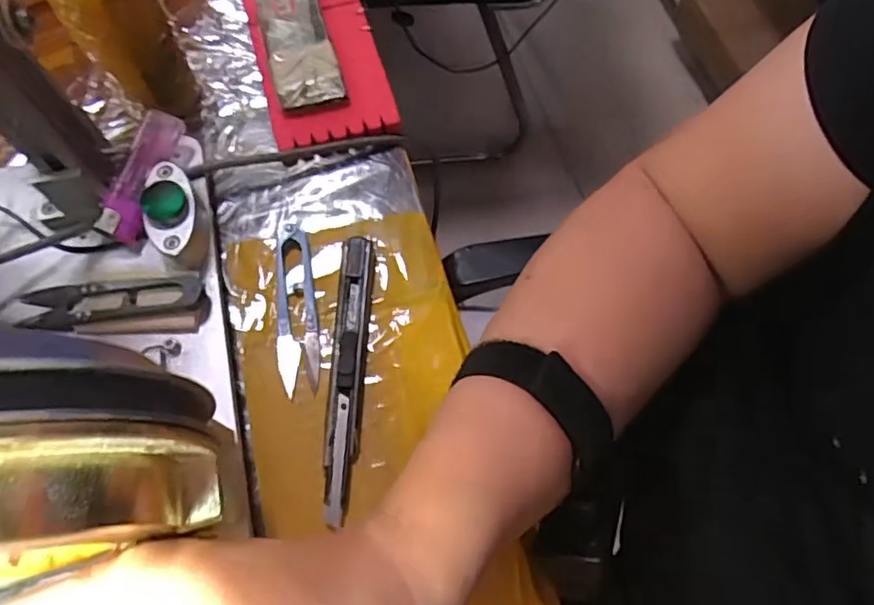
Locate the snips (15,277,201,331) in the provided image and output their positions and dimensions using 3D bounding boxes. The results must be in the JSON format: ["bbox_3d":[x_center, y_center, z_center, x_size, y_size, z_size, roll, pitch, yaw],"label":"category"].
[{"bbox_3d":[-0.176,0.000,0.327,0.099,0.016,0.024,-1,68,-3],"label":"snips"}]

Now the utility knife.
[{"bbox_3d":[-0.049,0.036,0.332,0.017,0.012,0.157,2,68,-1],"label":"utility knife"}]

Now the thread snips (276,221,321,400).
[{"bbox_3d":[-0.081,-0.001,0.355,0.024,0.009,0.108,-5,68,-4],"label":"thread snips"}]

